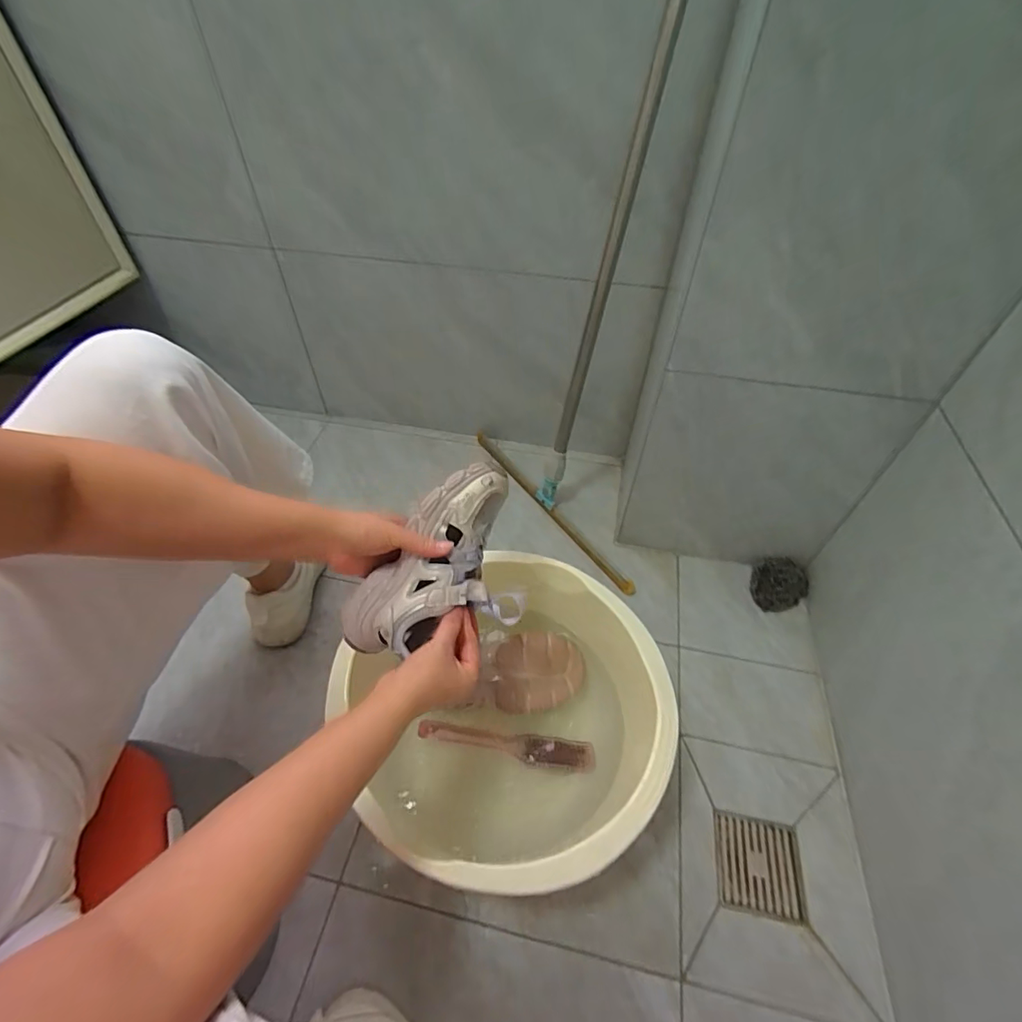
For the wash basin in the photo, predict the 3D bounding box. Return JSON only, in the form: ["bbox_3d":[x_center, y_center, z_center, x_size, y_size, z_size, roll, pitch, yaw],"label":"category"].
[{"bbox_3d":[0.009,0.267,0.628,0.364,0.184,0.332,0,49,0],"label":"wash basin"}]

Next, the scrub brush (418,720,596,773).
[{"bbox_3d":[-0.005,0.301,0.644,0.224,0.032,0.033,5,49,4],"label":"scrub brush"}]

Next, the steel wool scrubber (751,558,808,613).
[{"bbox_3d":[0.451,0.125,0.841,0.086,0.040,0.092,37,58,27],"label":"steel wool scrubber"}]

